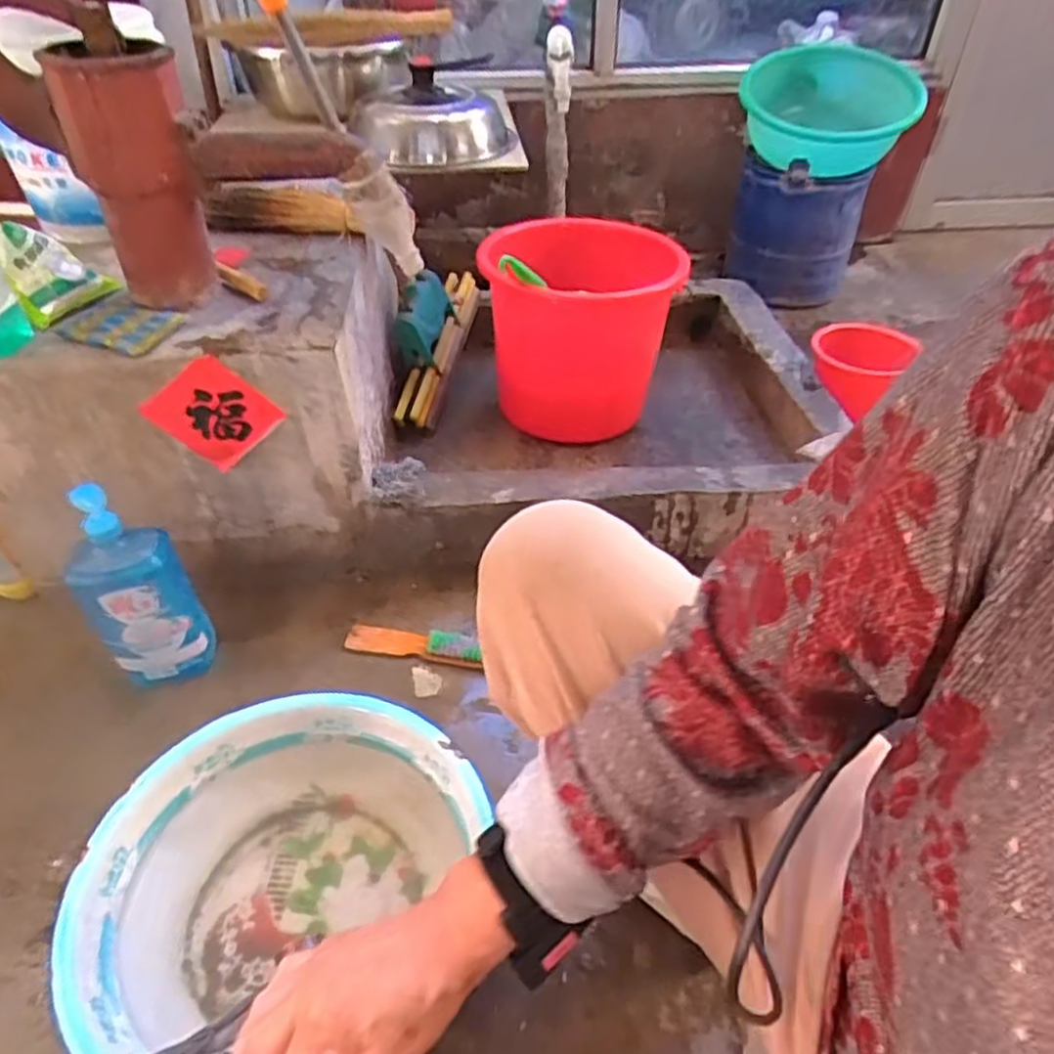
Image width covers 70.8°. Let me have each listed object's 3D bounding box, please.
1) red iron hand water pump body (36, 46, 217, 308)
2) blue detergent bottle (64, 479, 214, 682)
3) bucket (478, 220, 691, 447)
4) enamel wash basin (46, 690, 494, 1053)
[{"bbox_3d":[-0.433,-0.386,0.847,0.127,0.266,0.101,-20,47,-20],"label":"red iron hand water pump body"},{"bbox_3d":[-0.450,0.076,0.862,0.116,0.261,0.075,-30,51,-29],"label":"blue detergent bottle"},{"bbox_3d":[0.093,-0.336,1.281,0.298,0.288,0.298,0,44,0],"label":"bucket"},{"bbox_3d":[-0.211,0.334,0.683,0.351,0.119,0.350,0,44,0],"label":"enamel wash basin"}]

